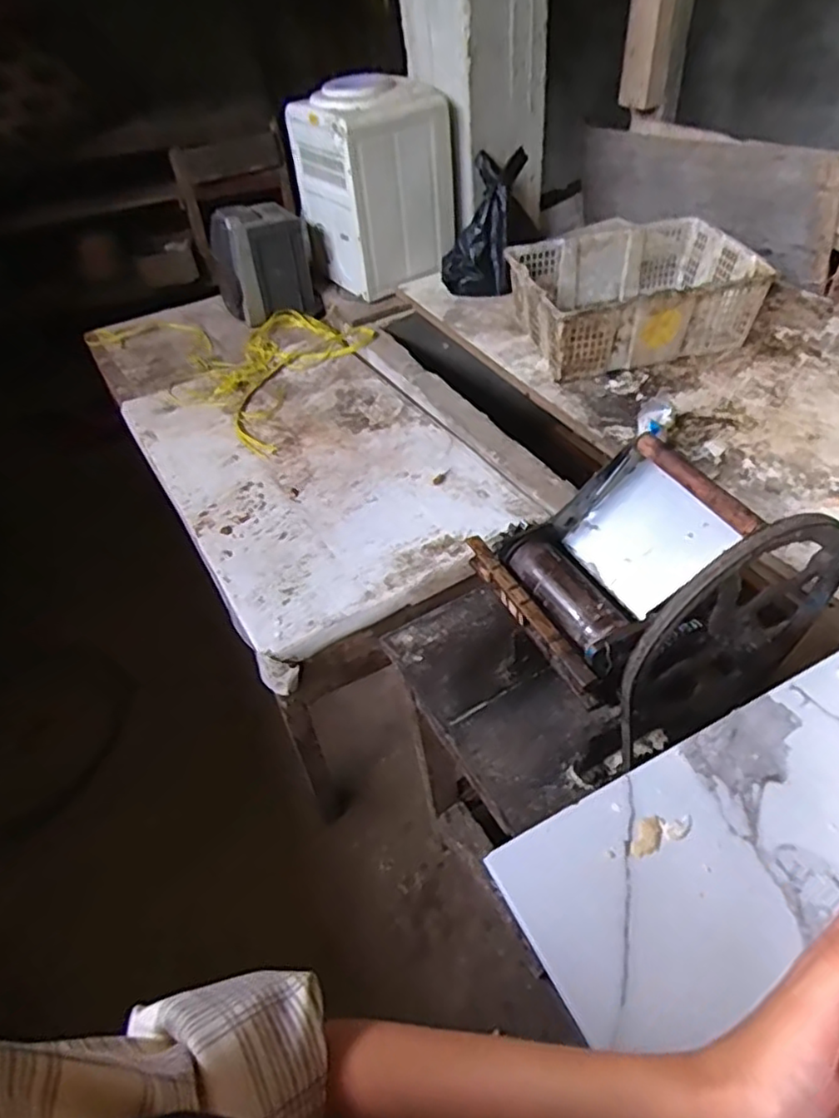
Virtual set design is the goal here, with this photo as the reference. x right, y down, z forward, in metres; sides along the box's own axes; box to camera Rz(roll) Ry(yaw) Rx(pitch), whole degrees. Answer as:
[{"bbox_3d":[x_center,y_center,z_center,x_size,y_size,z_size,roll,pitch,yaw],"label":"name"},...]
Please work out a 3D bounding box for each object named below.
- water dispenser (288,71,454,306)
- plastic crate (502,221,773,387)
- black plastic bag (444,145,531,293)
[{"bbox_3d":[-0.119,-0.982,1.686,0.313,0.412,0.323,-26,49,-18],"label":"water dispenser"},{"bbox_3d":[0.460,-0.580,1.429,0.458,0.169,0.338,-12,46,-6],"label":"plastic crate"},{"bbox_3d":[0.165,-0.838,1.616,0.166,0.344,0.114,18,11,23],"label":"black plastic bag"}]

